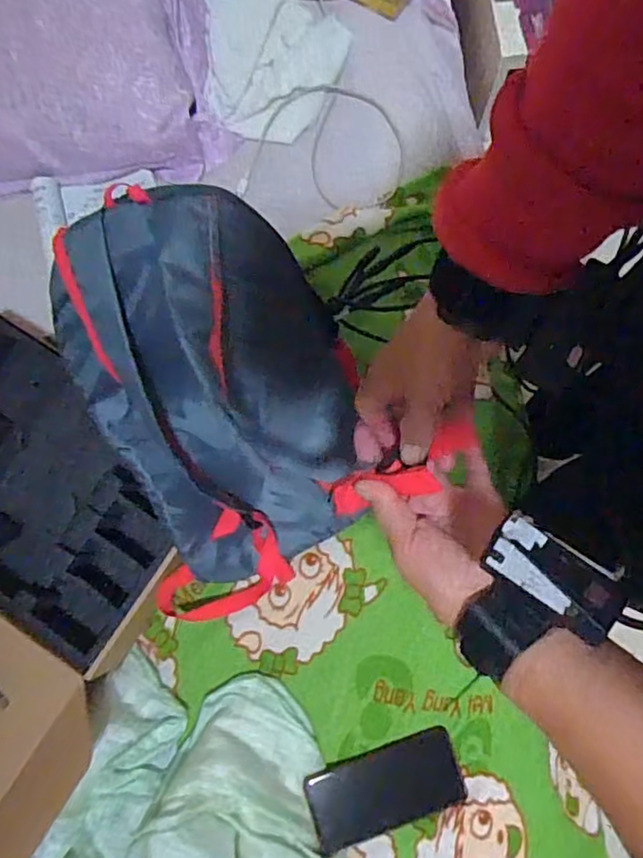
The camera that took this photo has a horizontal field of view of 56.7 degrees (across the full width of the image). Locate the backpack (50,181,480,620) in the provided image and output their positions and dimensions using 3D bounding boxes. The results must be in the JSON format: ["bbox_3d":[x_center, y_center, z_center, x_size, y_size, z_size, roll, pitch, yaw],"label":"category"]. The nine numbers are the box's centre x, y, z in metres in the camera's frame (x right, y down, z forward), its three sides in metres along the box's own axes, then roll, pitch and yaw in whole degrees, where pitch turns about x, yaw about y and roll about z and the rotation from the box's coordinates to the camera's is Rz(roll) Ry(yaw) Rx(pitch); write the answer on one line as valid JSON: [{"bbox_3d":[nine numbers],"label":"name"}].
[{"bbox_3d":[-0.066,0.001,0.549,0.250,0.136,0.430,-24,118,-18],"label":"backpack"}]

